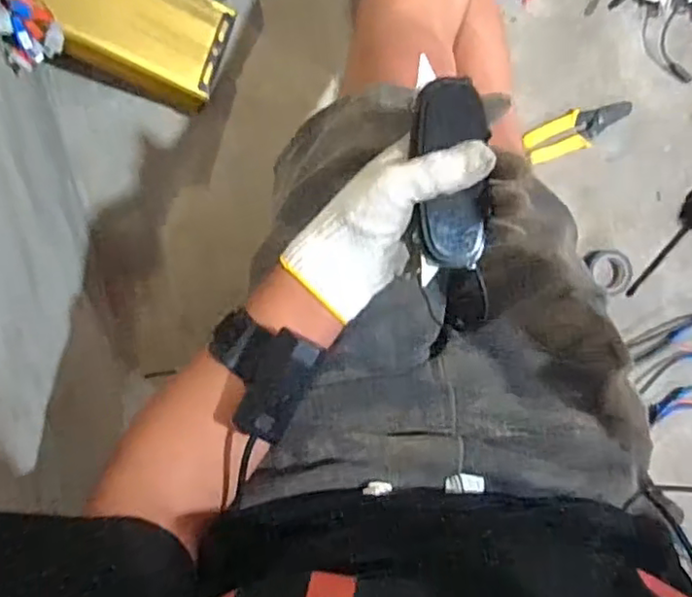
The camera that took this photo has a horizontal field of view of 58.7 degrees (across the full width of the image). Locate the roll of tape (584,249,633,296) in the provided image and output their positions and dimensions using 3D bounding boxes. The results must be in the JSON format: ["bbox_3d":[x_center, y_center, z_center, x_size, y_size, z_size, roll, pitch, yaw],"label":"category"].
[{"bbox_3d":[0.357,-0.040,0.843,0.061,0.033,0.052,40,88,-7],"label":"roll of tape"}]

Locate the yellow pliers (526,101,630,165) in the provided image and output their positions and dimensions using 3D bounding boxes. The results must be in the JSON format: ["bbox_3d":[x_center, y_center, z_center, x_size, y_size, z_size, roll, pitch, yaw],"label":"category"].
[{"bbox_3d":[0.317,-0.228,0.834,0.149,0.013,0.050,-17,95,-6],"label":"yellow pliers"}]

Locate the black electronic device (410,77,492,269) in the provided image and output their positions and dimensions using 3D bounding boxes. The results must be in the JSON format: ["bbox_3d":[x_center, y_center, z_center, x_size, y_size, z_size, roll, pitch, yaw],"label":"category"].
[{"bbox_3d":[0.073,-0.087,0.425,0.050,0.017,0.130,-4,88,-7],"label":"black electronic device"}]

